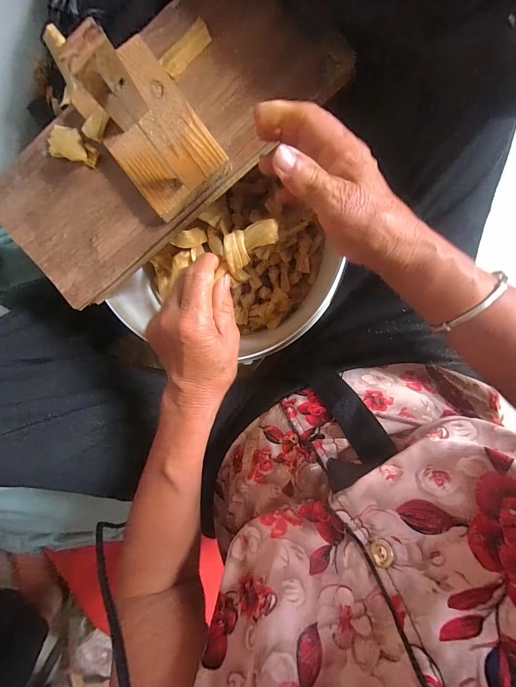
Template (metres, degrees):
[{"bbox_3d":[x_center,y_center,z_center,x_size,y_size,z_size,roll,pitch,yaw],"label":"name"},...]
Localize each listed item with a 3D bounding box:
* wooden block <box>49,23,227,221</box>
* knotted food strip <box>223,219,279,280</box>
[{"bbox_3d":[-0.103,-0.197,0.268,0.090,0.122,0.135,-38,96,7],"label":"wooden block"},{"bbox_3d":[-0.004,-0.075,0.257,0.045,0.026,0.038,-16,98,4],"label":"knotted food strip"}]

